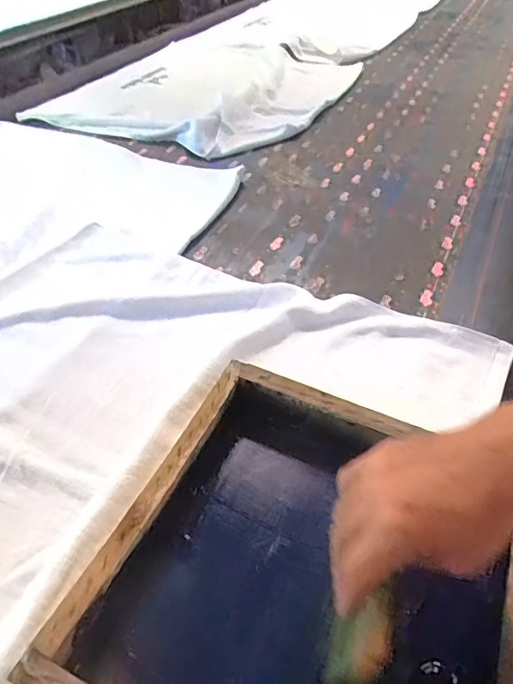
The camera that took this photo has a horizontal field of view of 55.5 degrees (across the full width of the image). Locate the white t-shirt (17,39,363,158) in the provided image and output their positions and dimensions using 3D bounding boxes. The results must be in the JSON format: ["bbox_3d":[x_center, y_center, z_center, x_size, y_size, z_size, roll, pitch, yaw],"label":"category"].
[{"bbox_3d":[-0.164,-0.694,1.316,0.722,0.054,0.663,18,49,19],"label":"white t-shirt"}]

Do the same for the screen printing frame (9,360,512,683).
[{"bbox_3d":[0.043,0.194,0.410,0.346,0.058,0.329,17,47,19],"label":"screen printing frame"}]

